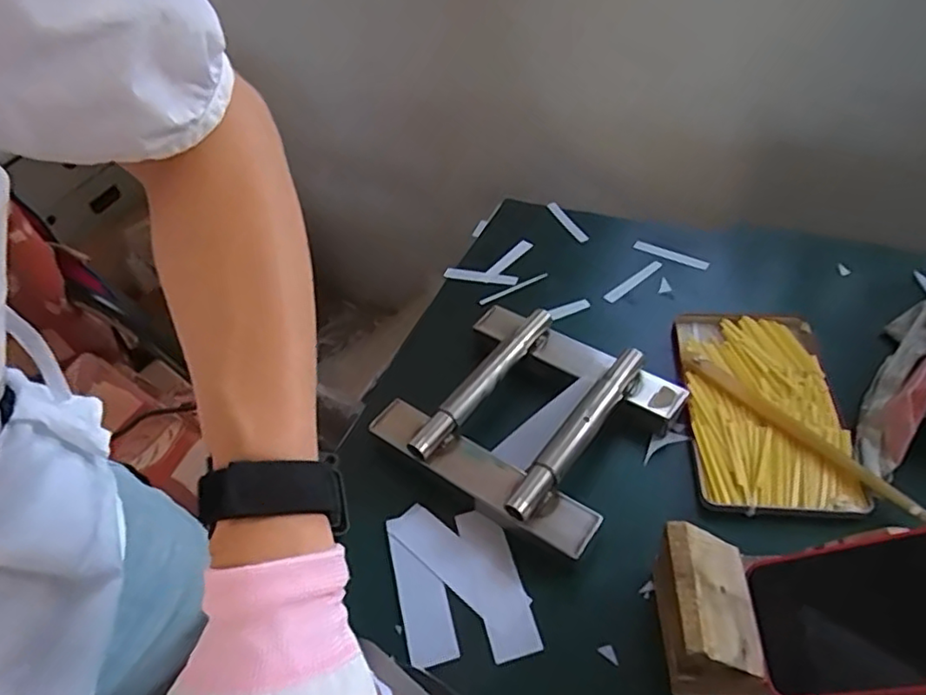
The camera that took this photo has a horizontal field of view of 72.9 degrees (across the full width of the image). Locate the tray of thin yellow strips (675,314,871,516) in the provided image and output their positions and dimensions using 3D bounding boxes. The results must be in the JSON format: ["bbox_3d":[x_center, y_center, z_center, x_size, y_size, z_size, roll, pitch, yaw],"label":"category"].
[{"bbox_3d":[0.246,0.045,0.521,0.118,0.013,0.199,3,46,10],"label":"tray of thin yellow strips"}]

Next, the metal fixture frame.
[{"bbox_3d":[0.053,0.053,0.519,0.193,0.051,0.177,26,54,29],"label":"metal fixture frame"}]

